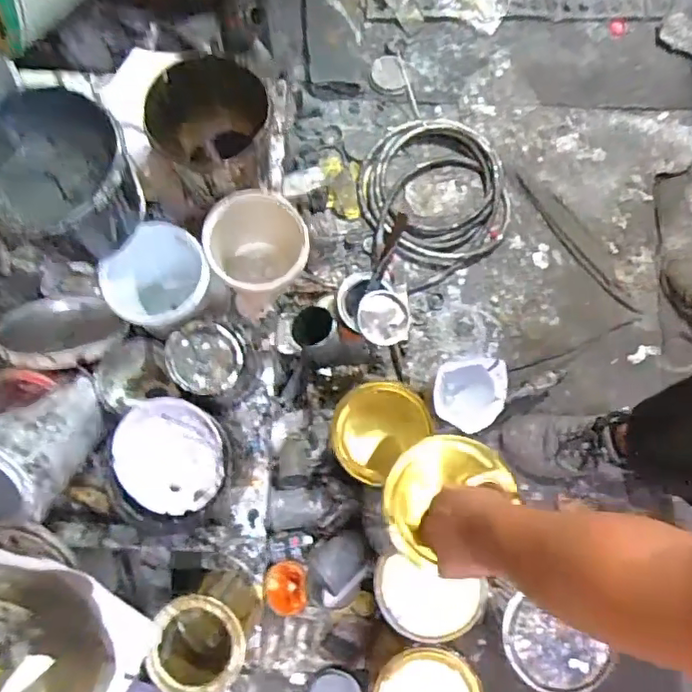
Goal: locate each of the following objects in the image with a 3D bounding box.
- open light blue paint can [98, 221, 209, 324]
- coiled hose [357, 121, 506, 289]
[{"bbox_3d":[-0.165,-0.054,0.545,0.090,0.097,0.089,0,80,2],"label":"open light blue paint can"},{"bbox_3d":[0.188,-0.301,1.201,0.307,0.045,0.342,-11,80,0],"label":"coiled hose"}]

